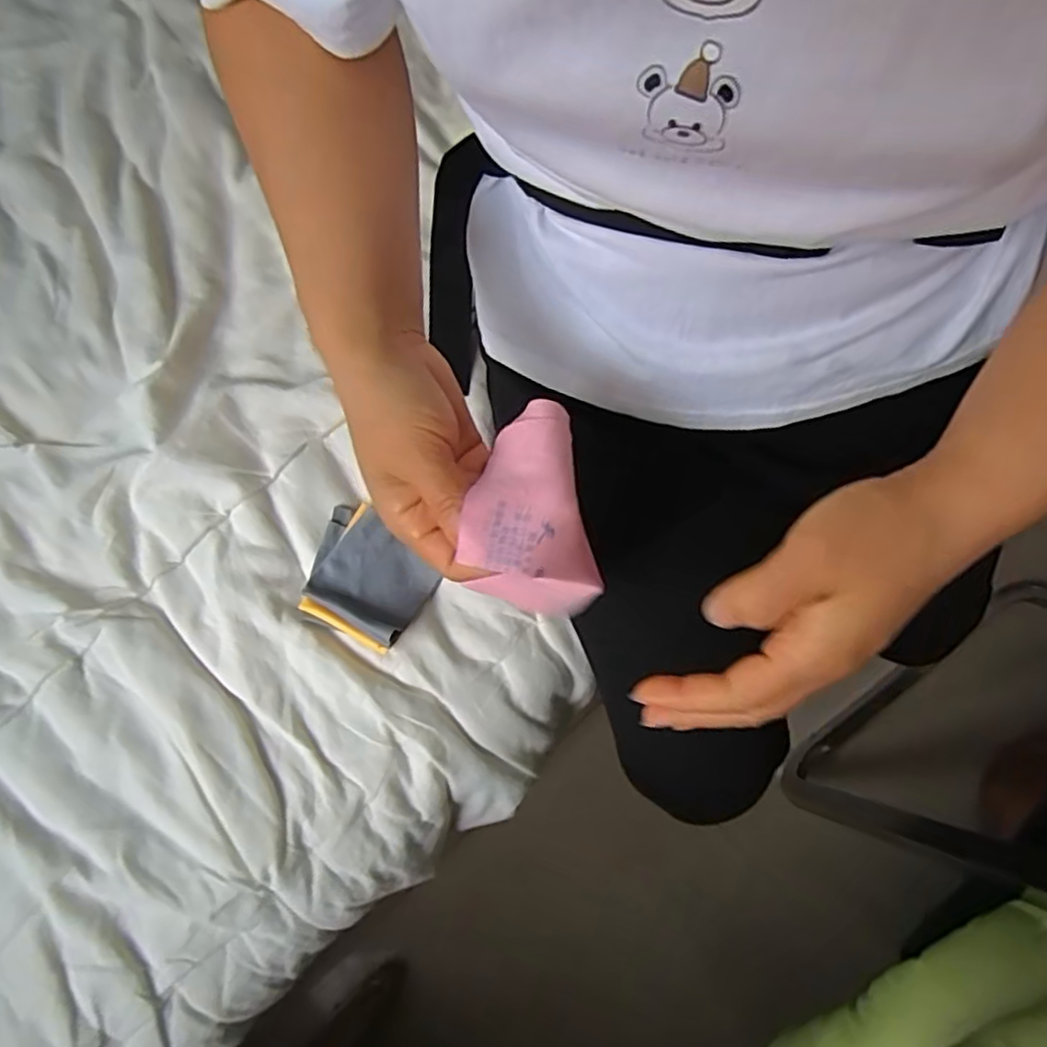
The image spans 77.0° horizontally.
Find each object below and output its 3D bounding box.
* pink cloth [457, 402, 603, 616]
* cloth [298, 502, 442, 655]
[{"bbox_3d":[0.000,-0.006,0.290,0.055,0.033,0.092,-11,78,-3],"label":"pink cloth"},{"bbox_3d":[-0.113,0.039,0.478,0.090,0.026,0.089,21,78,4],"label":"cloth"}]

